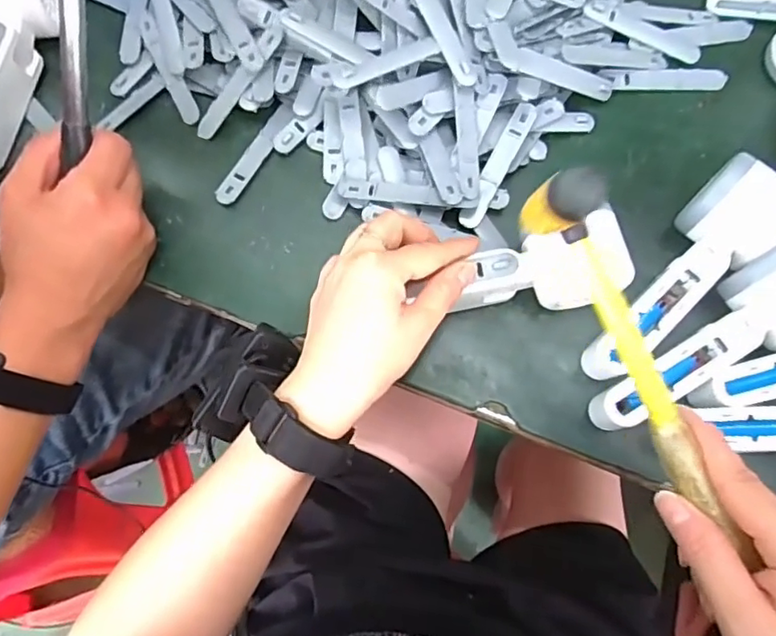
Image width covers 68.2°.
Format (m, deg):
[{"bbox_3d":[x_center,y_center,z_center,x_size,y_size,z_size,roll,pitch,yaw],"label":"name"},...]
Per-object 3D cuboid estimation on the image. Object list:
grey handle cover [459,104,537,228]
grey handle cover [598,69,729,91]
[{"bbox_3d":[0.076,-0.104,0.392,0.015,0.019,0.092,28,75,10],"label":"grey handle cover"},{"bbox_3d":[0.203,-0.177,0.423,0.089,0.007,0.018,0,72,1],"label":"grey handle cover"}]

